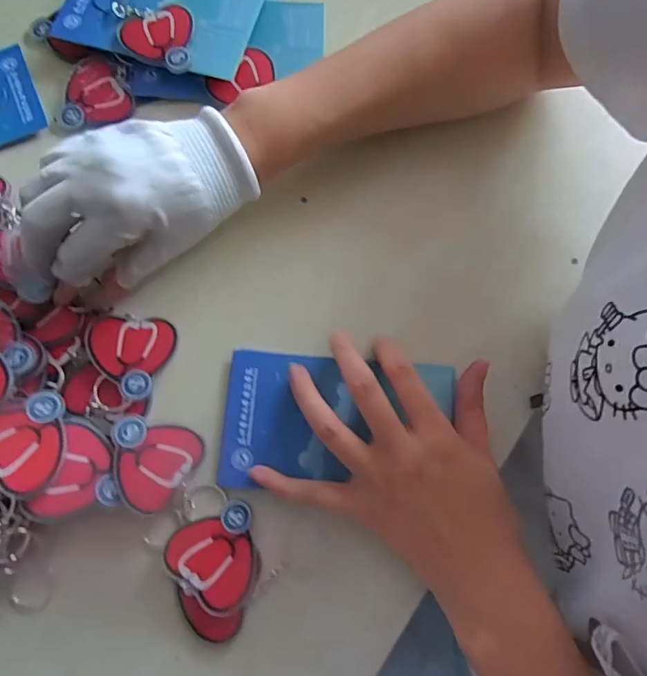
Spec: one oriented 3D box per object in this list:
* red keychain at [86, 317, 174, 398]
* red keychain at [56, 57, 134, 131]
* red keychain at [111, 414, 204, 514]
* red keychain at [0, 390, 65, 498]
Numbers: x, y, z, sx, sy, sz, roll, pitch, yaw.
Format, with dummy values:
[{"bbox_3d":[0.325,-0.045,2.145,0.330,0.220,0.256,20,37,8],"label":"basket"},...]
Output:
[{"bbox_3d":[-0.121,0.007,0.298,0.050,0.004,0.048,20,75,4],"label":"red keychain"},{"bbox_3d":[-0.166,-0.173,0.344,0.053,0.007,0.046,-24,77,-8],"label":"red keychain"},{"bbox_3d":[-0.098,0.072,0.277,0.050,0.004,0.048,17,66,-9],"label":"red keychain"},{"bbox_3d":[-0.159,0.056,0.259,0.050,0.004,0.050,7,57,-11],"label":"red keychain"}]

